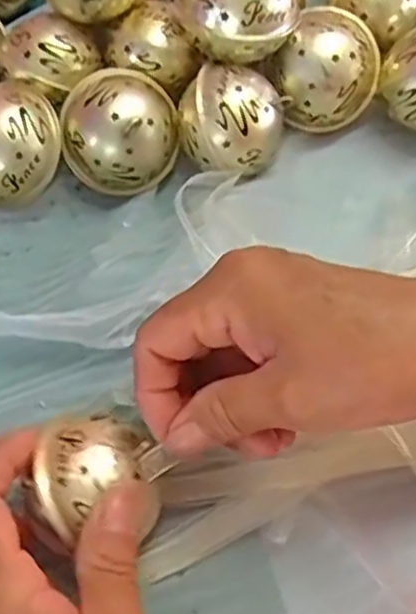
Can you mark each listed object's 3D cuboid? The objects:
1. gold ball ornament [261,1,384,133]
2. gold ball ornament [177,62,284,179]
[{"bbox_3d":[0.060,-0.121,0.394,0.048,0.048,0.059,40,70,19],"label":"gold ball ornament"},{"bbox_3d":[0.012,-0.091,0.377,0.052,0.048,0.050,3,63,3],"label":"gold ball ornament"}]

